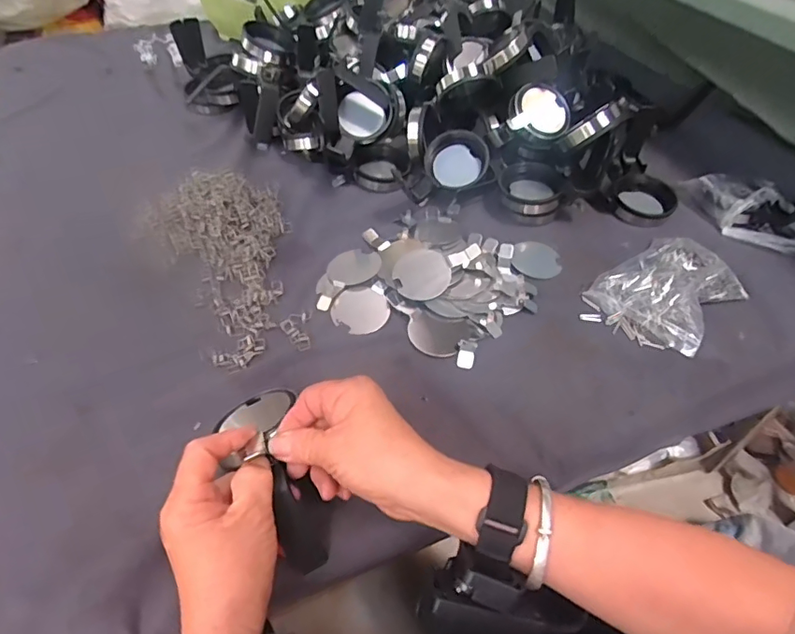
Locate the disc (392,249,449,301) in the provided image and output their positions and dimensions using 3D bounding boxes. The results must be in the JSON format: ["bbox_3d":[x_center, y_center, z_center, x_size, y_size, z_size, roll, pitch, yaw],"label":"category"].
[{"bbox_3d":[0.024,-0.041,0.500,0.051,0.004,0.051,-2,74,7],"label":"disc"}]

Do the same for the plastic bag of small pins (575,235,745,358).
[{"bbox_3d":[0.260,-0.031,0.504,0.128,0.025,0.107,-37,61,-27],"label":"plastic bag of small pins"}]

